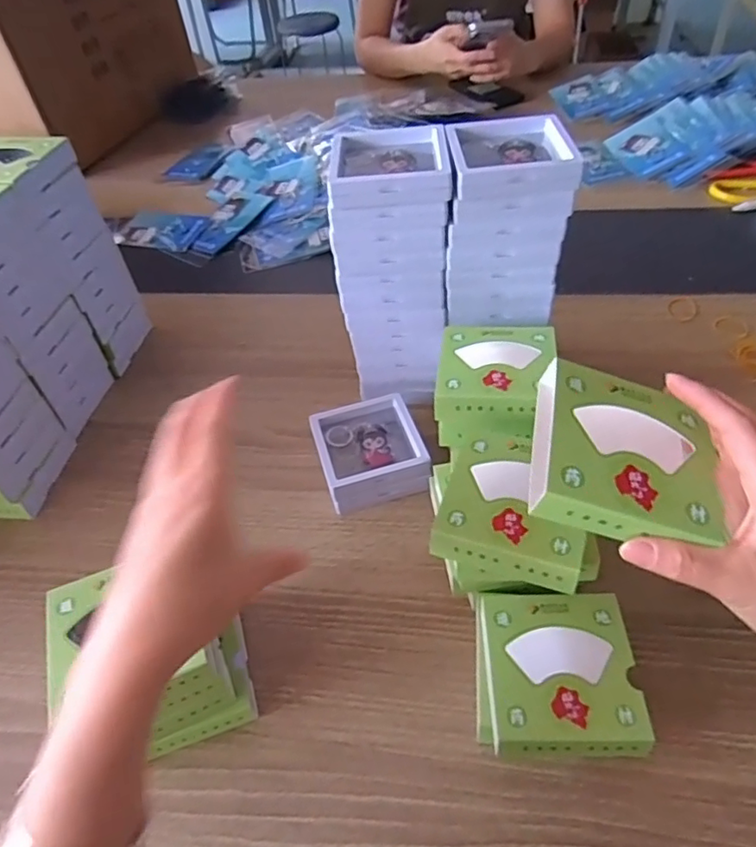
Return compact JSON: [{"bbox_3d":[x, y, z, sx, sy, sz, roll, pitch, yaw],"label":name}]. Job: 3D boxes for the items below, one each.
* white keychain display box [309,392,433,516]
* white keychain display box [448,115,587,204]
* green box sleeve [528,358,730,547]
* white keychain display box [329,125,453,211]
[{"bbox_3d":[-0.007,0.027,0.529,0.090,0.040,0.094,-13,48,-7],"label":"white keychain display box"},{"bbox_3d":[0.101,-0.206,0.442,0.089,0.024,0.099,-2,48,3],"label":"white keychain display box"},{"bbox_3d":[0.126,0.014,0.305,0.092,0.021,0.096,15,56,1],"label":"green box sleeve"},{"bbox_3d":[0.009,-0.202,0.449,0.087,0.020,0.094,-3,48,2],"label":"white keychain display box"}]

